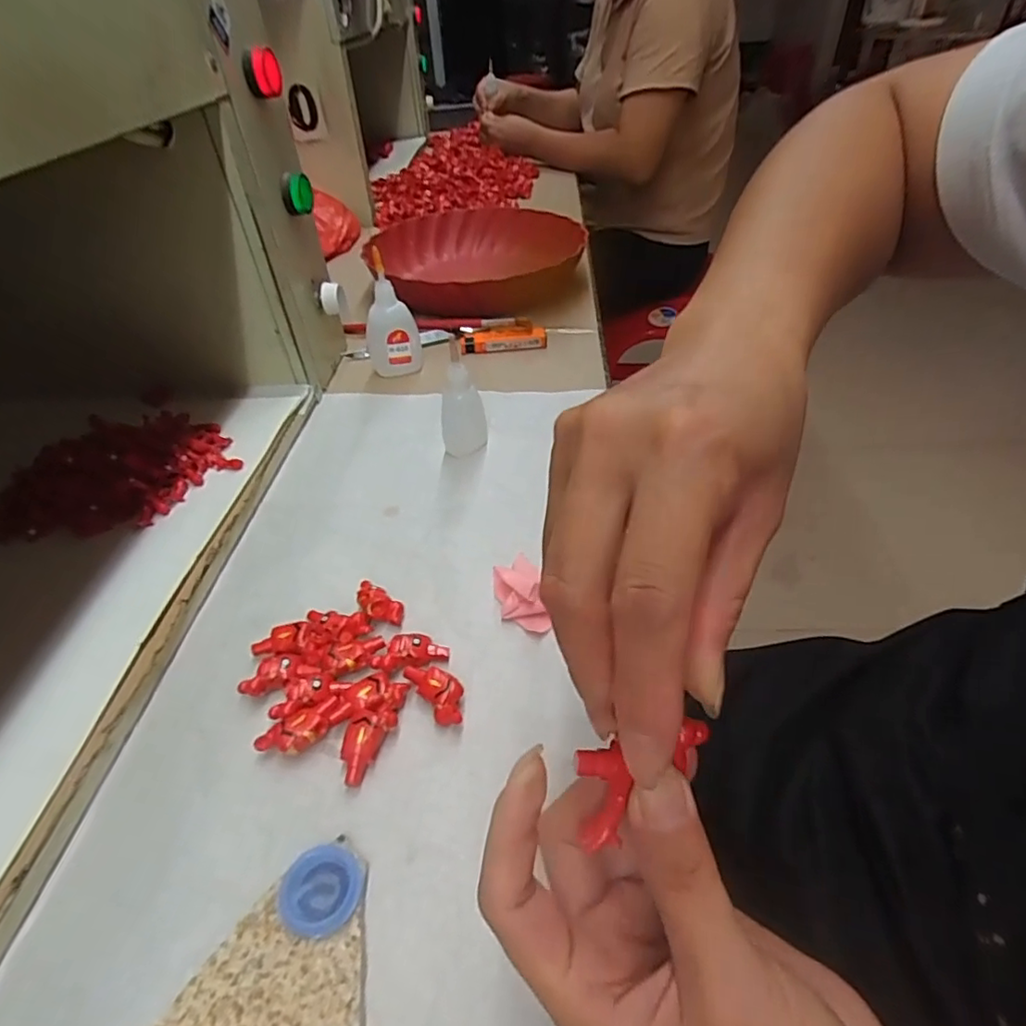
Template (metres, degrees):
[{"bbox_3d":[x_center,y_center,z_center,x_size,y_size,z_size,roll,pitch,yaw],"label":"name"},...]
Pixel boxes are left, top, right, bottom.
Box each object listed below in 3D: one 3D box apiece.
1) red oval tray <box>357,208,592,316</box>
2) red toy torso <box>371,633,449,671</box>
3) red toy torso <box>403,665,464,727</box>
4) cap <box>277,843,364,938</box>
[{"bbox_3d":[-0.033,-0.282,0.685,0.229,0.069,0.229,-18,42,-14],"label":"red oval tray"},{"bbox_3d":[-0.052,0.070,0.300,0.038,0.008,0.016,-11,41,-7],"label":"red toy torso"},{"bbox_3d":[-0.036,0.085,0.283,0.017,0.012,0.037,-29,46,-25],"label":"red toy torso"},{"bbox_3d":[-0.072,0.142,0.223,0.029,0.009,0.029,-3,41,3],"label":"cap"}]

